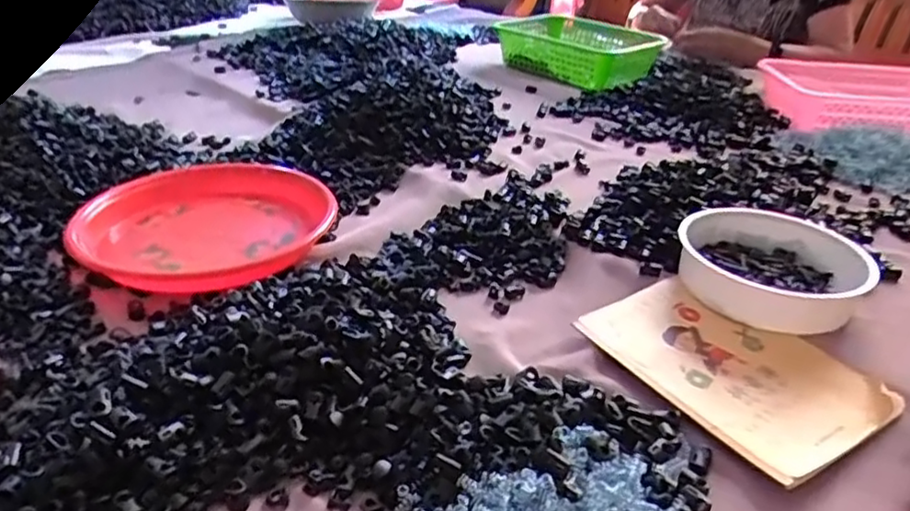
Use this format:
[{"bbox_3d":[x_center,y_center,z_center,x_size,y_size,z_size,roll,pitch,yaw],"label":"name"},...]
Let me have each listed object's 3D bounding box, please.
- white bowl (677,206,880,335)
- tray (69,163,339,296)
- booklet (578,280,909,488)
[{"bbox_3d":[0.289,0.010,0.607,0.171,0.046,0.161,-17,35,-30],"label":"white bowl"},{"bbox_3d":[-0.252,-0.036,0.674,0.237,0.044,0.203,-2,30,-7],"label":"tray"},{"bbox_3d":[0.218,0.084,0.520,0.140,0.017,0.204,-17,35,-29],"label":"booklet"}]

